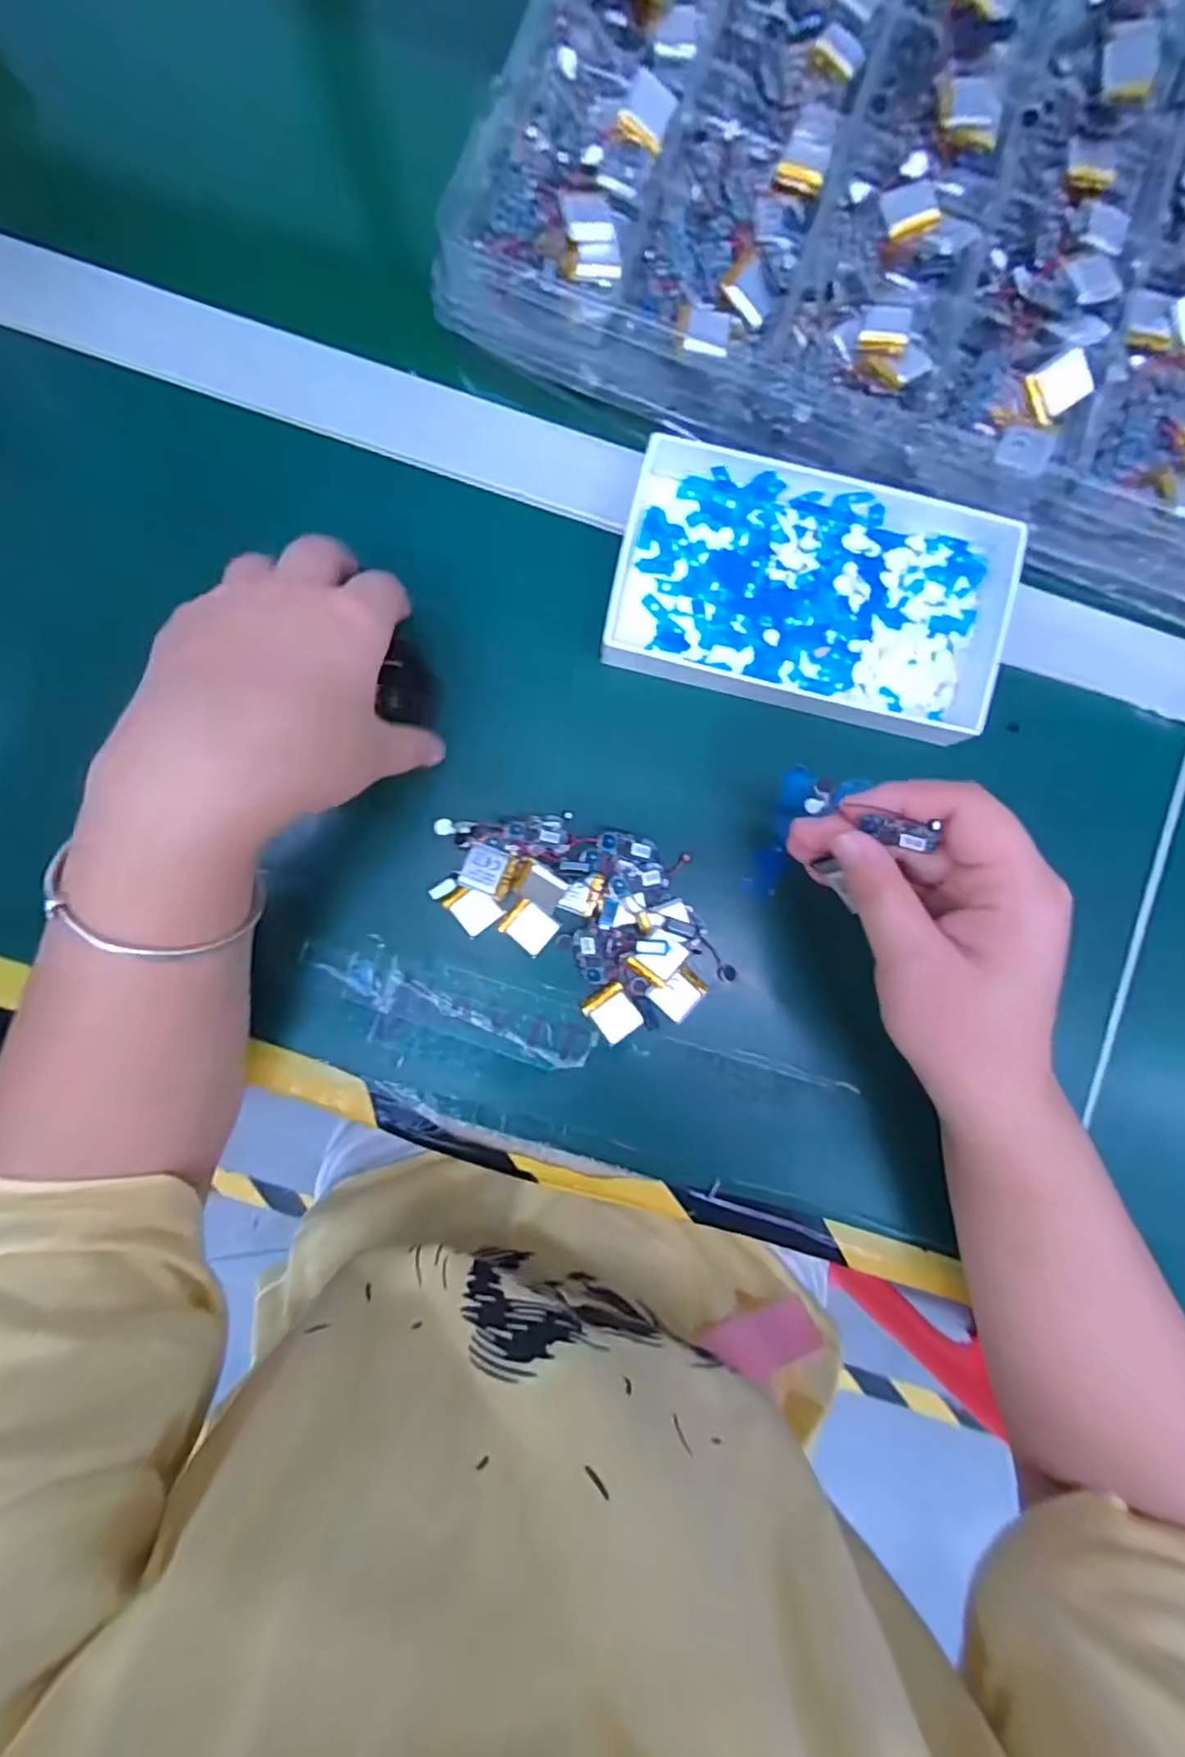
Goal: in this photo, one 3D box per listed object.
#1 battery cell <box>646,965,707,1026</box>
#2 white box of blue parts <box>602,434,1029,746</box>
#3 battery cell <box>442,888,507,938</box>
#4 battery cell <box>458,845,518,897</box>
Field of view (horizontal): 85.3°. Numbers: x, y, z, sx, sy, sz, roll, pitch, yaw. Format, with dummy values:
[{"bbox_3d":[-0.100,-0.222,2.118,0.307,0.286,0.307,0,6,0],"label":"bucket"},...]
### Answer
[{"bbox_3d":[0.040,0.053,0.301,0.021,0.007,0.023,42,88,0],"label":"battery cell"},{"bbox_3d":[0.102,-0.135,0.300,0.176,0.026,0.106,13,91,0],"label":"white box of blue parts"},{"bbox_3d":[-0.055,0.014,0.299,0.021,0.004,0.022,-38,90,-2],"label":"battery cell"},{"bbox_3d":[-0.048,-0.004,0.296,0.022,0.007,0.020,19,88,-1],"label":"battery cell"}]

